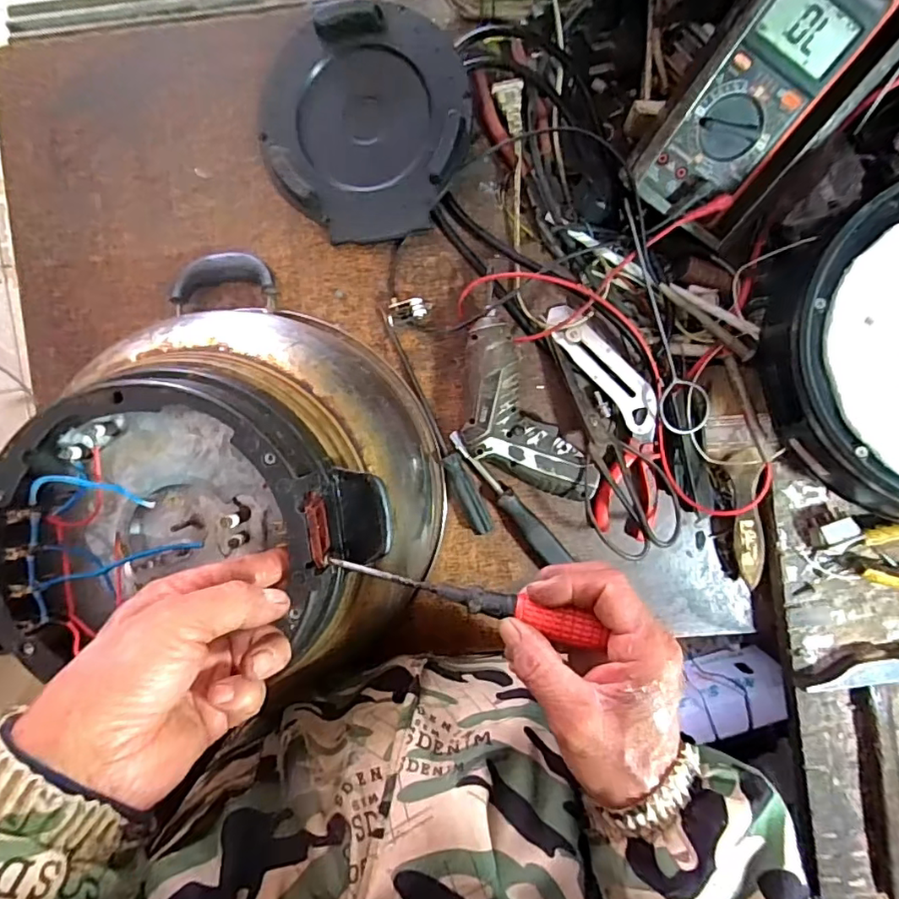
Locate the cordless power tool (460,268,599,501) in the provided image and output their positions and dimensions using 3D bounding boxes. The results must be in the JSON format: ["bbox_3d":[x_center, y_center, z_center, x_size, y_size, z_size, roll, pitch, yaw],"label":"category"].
[{"bbox_3d":[0.052,-0.034,0.495,0.092,0.040,0.196,-27,88,3],"label":"cordless power tool"}]

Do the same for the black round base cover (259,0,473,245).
[{"bbox_3d":[-0.074,-0.287,0.491,0.178,0.027,0.193,-3,89,3],"label":"black round base cover"}]

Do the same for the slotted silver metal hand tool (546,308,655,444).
[{"bbox_3d":[0.141,-0.071,0.497,0.035,0.015,0.141,-38,87,2],"label":"slotted silver metal hand tool"}]

